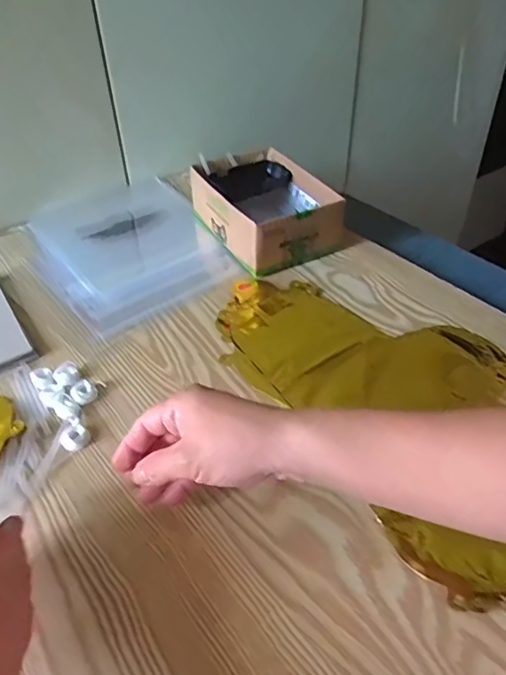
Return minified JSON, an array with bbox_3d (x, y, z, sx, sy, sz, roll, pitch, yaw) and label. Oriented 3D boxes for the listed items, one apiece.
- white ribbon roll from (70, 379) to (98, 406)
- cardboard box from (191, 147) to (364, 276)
[{"bbox_3d":[-0.154,0.050,0.487,0.021,0.009,0.024,-26,47,-25],"label":"white ribbon roll"},{"bbox_3d":[0.022,-0.165,0.676,0.149,0.069,0.192,-22,45,-22],"label":"cardboard box"}]

